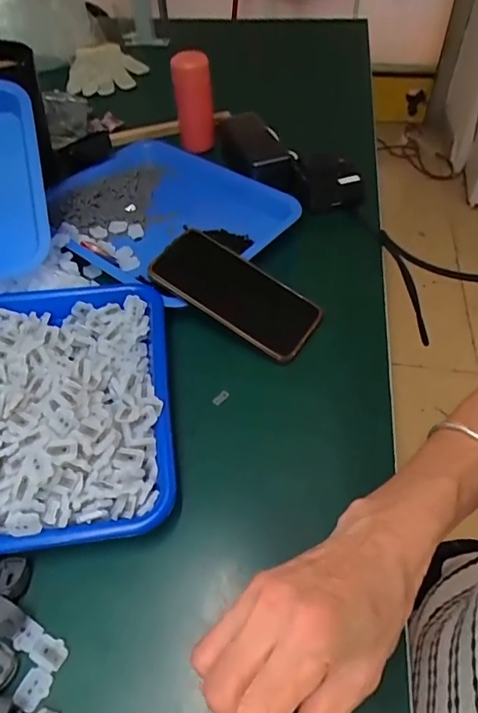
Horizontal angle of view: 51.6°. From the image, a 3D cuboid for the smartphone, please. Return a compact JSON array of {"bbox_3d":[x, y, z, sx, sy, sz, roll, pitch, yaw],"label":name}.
[{"bbox_3d":[-0.002,-0.062,0.486,0.163,0.015,0.076,34,57,7],"label":"smartphone"}]

